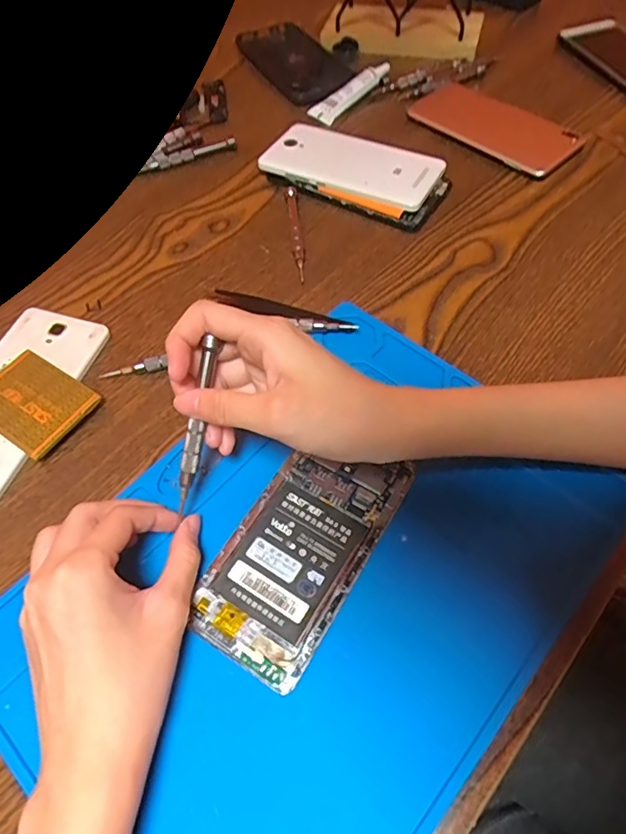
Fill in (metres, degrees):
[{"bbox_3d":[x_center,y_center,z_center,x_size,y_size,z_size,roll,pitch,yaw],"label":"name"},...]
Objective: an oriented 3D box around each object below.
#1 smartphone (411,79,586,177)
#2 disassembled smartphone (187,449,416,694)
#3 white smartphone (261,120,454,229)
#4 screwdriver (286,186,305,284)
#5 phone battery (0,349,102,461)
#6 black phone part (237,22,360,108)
[{"bbox_3d":[0.161,-0.270,0.490,0.068,0.015,0.156,-44,62,-10],"label":"smartphone"},{"bbox_3d":[-0.006,0.069,0.291,0.069,0.005,0.132,26,64,19],"label":"disassembled smartphone"},{"bbox_3d":[0.035,-0.217,0.463,0.160,0.016,0.080,27,64,19],"label":"white smartphone"},{"bbox_3d":[-0.014,-0.151,0.429,0.009,0.008,0.102,-6,58,0],"label":"screwdriver"},{"bbox_3d":[-0.184,-0.011,0.347,0.076,0.005,0.055,29,62,20],"label":"phone battery"},{"bbox_3d":[-0.022,-0.387,0.573,0.085,0.005,0.163,-27,60,-13],"label":"black phone part"}]

